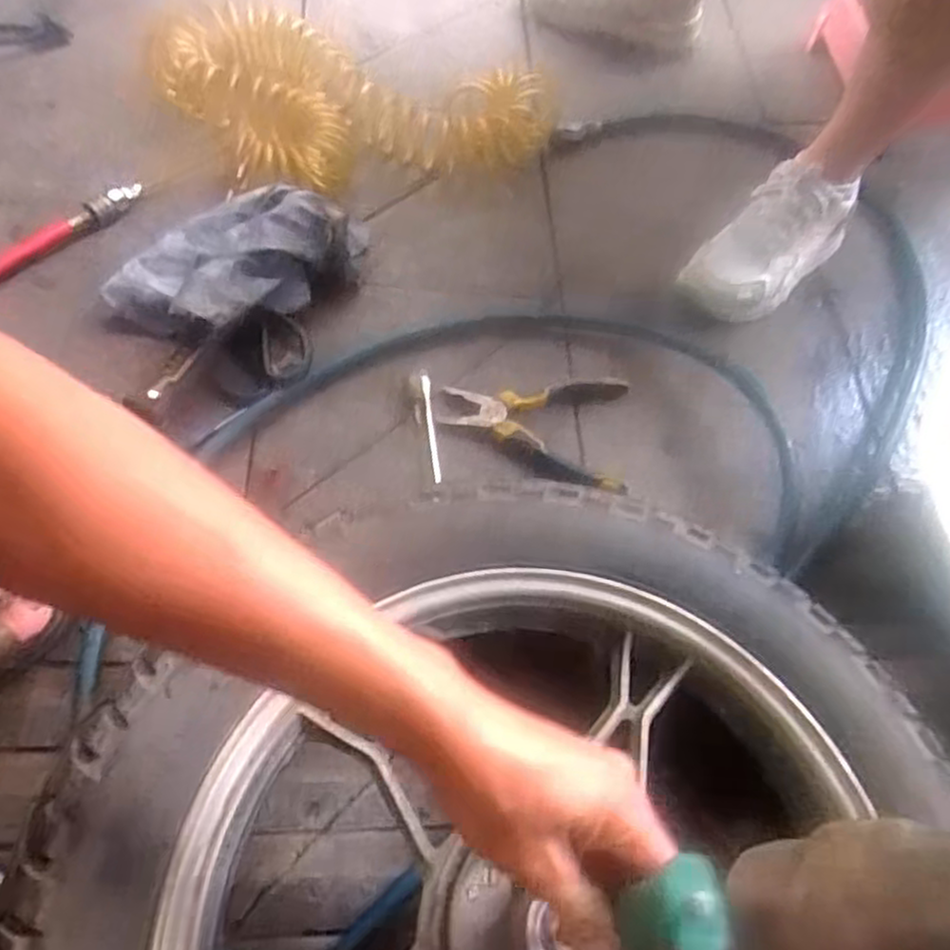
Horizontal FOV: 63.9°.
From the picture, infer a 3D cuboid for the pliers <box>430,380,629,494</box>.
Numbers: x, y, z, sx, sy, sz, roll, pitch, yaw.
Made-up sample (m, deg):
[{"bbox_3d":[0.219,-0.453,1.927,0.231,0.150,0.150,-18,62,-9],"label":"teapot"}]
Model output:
[{"bbox_3d":[0.056,-0.051,0.723,0.176,0.021,0.127,5,61,2],"label":"pliers"}]

